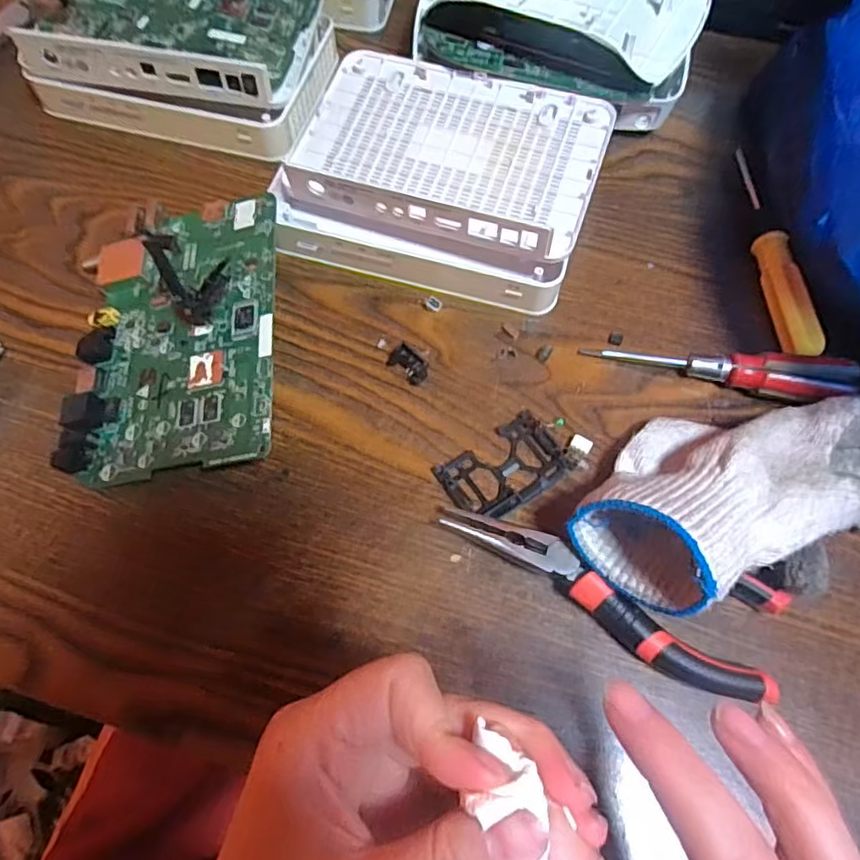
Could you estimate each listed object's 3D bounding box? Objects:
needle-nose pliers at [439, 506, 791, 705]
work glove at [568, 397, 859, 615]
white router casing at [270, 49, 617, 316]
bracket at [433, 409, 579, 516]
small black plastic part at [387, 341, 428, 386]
[{"bbox_3d":[0.080,0.080,0.269,0.155,0.020,0.052,13,67,3],"label":"needle-nose pliers"},{"bbox_3d":[0.161,0.027,0.268,0.190,0.067,0.087,-8,68,-5],"label":"work glove"},{"bbox_3d":[0.007,-0.152,0.354,0.174,0.041,0.142,18,68,5],"label":"white router casing"},{"bbox_3d":[0.039,0.020,0.302,0.063,0.006,0.040,-34,73,-15],"label":"bracket"},{"bbox_3d":[-0.012,-0.037,0.320,0.024,0.013,0.013,41,72,14],"label":"small black plastic part"}]

